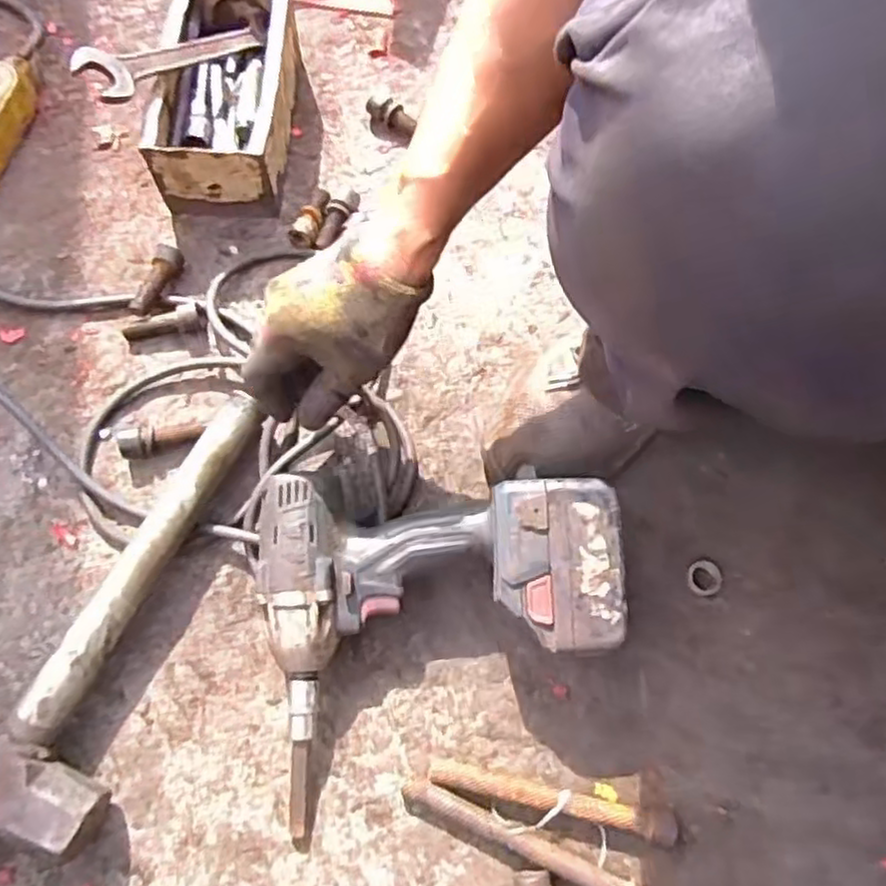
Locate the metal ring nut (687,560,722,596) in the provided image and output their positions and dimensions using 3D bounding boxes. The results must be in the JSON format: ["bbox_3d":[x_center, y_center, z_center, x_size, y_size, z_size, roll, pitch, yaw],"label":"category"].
[{"bbox_3d":[0.198,0.102,0.537,0.028,0.012,0.026,13,72,5],"label":"metal ring nut"}]

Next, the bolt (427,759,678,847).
[{"bbox_3d":[0.074,0.240,0.481,0.168,0.019,0.019,13,72,5],"label":"bolt"}]

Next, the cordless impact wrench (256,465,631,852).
[{"bbox_3d":[0.001,0.122,0.485,0.238,0.087,0.226,-9,71,-3],"label":"cordless impact wrench"}]

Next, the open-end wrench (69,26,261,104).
[{"bbox_3d":[-0.222,-0.328,0.606,0.184,0.011,0.041,-40,110,-38],"label":"open-end wrench"}]

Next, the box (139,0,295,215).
[{"bbox_3d":[-0.194,-0.315,0.646,0.111,0.087,0.208,-2,71,0],"label":"box"}]

